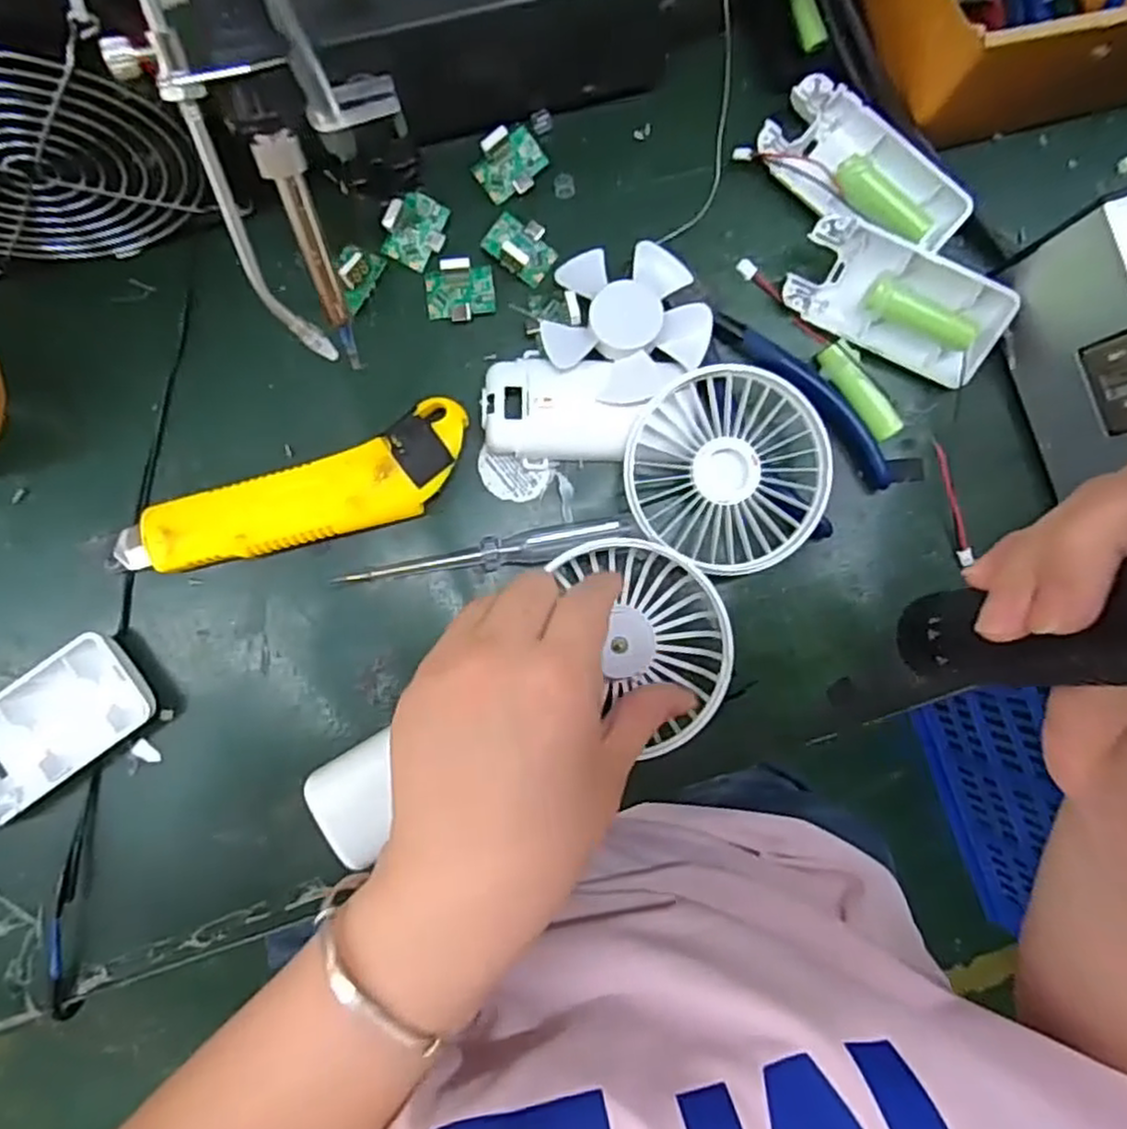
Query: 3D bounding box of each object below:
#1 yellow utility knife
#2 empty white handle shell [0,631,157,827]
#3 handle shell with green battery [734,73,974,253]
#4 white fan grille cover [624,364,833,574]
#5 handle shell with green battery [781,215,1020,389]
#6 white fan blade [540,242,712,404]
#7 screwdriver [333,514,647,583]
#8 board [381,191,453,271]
[{"bbox_3d":[-0.113,-0.025,0.316,0.156,0.021,0.041,-22,89,-2],"label":"yellow utility knife"},{"bbox_3d":[-0.220,0.071,0.310,0.093,0.016,0.045,-35,89,-3],"label":"empty white handle shell"},{"bbox_3d":[0.132,-0.172,0.328,0.094,0.017,0.046,40,87,0],"label":"handle shell with green battery"},{"bbox_3d":[0.071,-0.042,0.322,0.086,0.020,0.083,32,87,0],"label":"white fan grille cover"},{"bbox_3d":[0.147,-0.115,0.324,0.091,0.025,0.042,21,87,-1],"label":"handle shell with green battery"},{"bbox_3d":[0.027,-0.107,0.322,0.068,0.019,0.067,0,88,-2],"label":"white fan blade"},{"bbox_3d":[-0.030,-0.005,0.320,0.126,0.016,0.014,-10,88,-2],"label":"screwdriver"},{"bbox_3d":[-0.064,-0.149,0.321,0.023,0.018,0.031,25,87,-1],"label":"board"}]

